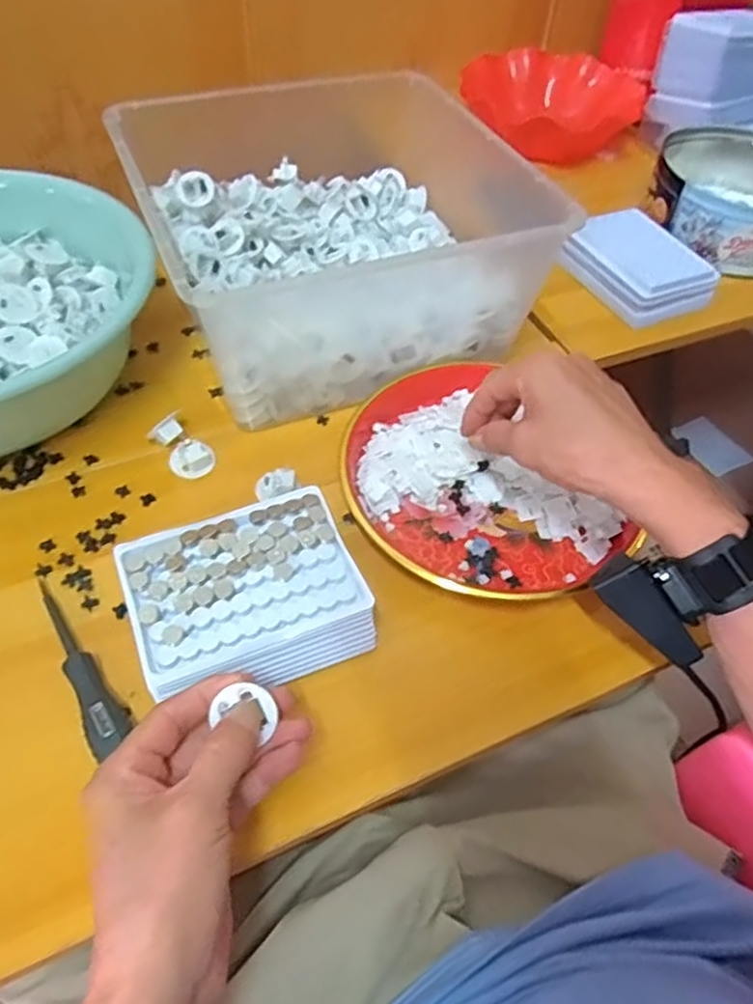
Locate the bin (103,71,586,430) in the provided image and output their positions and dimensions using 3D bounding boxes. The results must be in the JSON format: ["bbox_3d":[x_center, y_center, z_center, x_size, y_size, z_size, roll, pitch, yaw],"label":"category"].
[{"bbox_3d":[-0.018,-0.230,0.599,0.332,0.133,0.285,-22,56,-20],"label":"bin"}]

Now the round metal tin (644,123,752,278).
[{"bbox_3d":[0.385,-0.323,0.737,0.179,0.066,0.195,27,55,17],"label":"round metal tin"}]

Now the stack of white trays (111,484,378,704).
[{"bbox_3d":[-0.078,0.064,0.419,0.133,0.054,0.110,-19,55,-18],"label":"stack of white trays"}]

